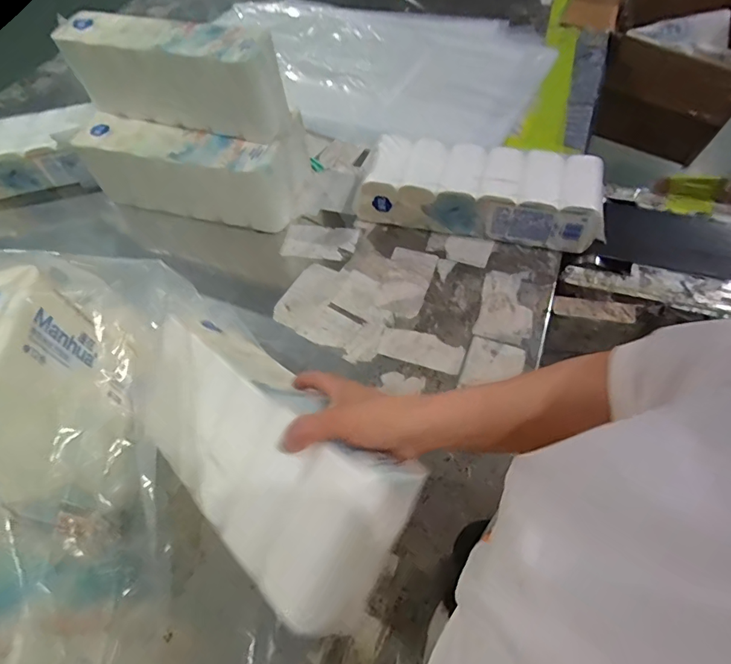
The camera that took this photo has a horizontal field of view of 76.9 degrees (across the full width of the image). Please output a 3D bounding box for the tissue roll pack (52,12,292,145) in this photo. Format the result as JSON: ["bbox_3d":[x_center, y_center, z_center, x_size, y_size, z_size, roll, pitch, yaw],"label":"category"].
[{"bbox_3d":[-0.319,-0.431,0.778,0.379,0.134,0.100,17,60,16],"label":"tissue roll pack"}]

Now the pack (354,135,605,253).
[{"bbox_3d":[0.194,-0.240,0.797,0.381,0.113,0.142,13,59,14],"label":"pack"}]

